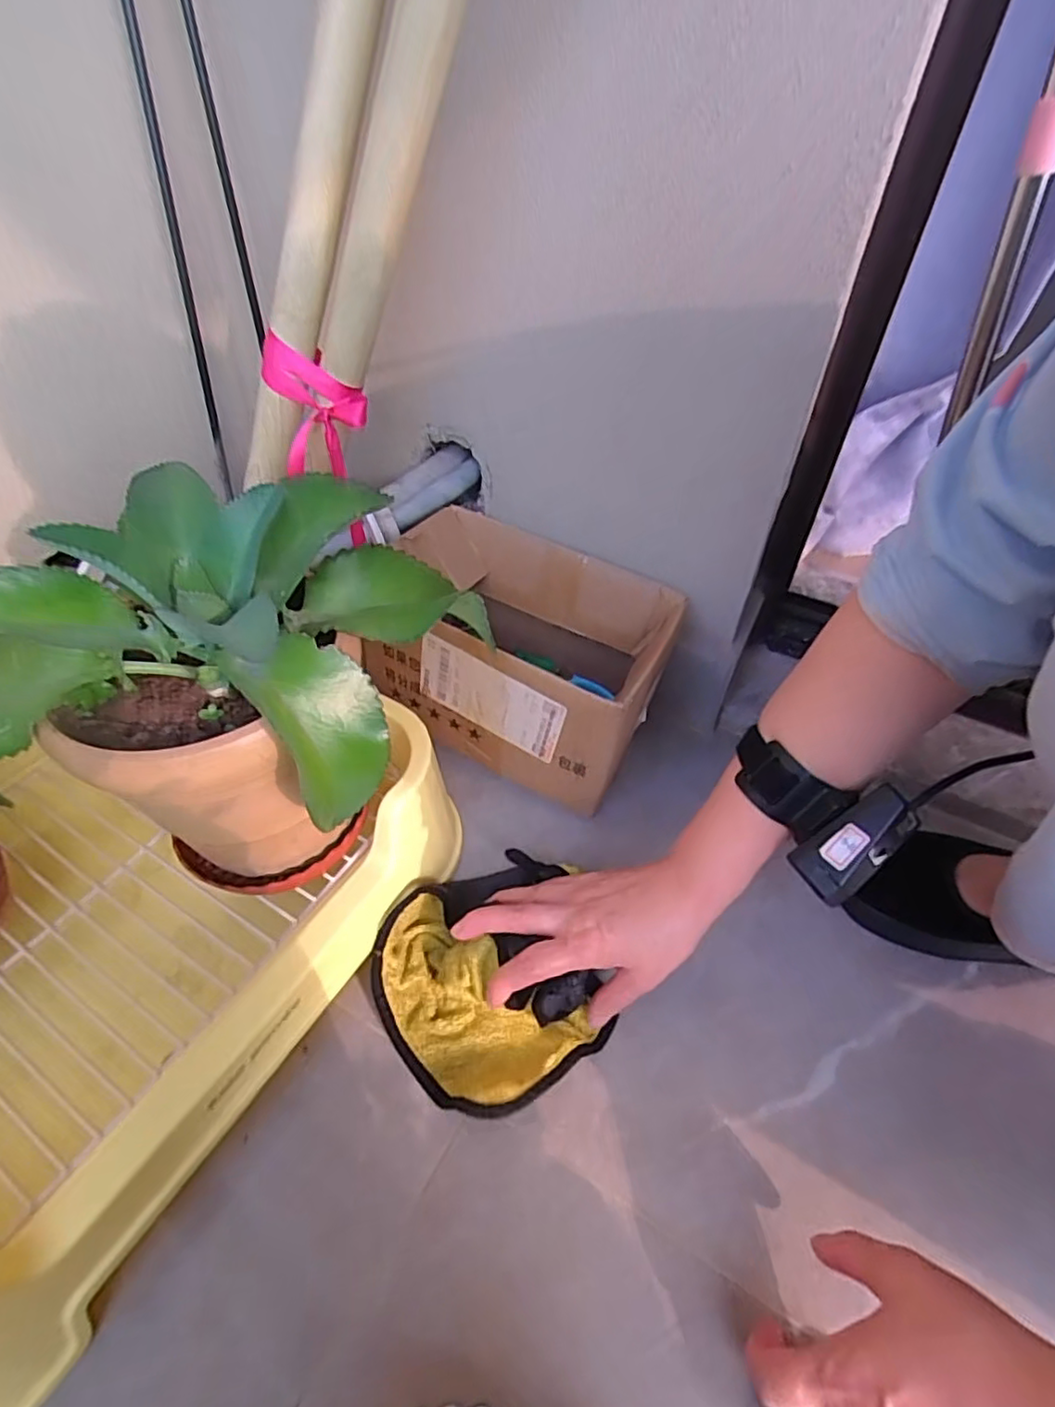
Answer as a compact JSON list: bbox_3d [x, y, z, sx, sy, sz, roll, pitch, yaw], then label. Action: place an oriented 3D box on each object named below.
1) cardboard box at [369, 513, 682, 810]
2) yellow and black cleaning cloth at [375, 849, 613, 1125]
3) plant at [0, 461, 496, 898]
[{"bbox_3d":[-0.001,-0.049,0.560,0.219,0.149,0.159,22,48,18],"label":"cardboard box"},{"bbox_3d":[-0.030,0.184,0.433,0.141,0.044,0.158,-11,47,-13],"label":"yellow and black cleaning cloth"},{"bbox_3d":[-0.168,-0.001,0.383,0.265,0.223,0.161,-1,45,-4],"label":"plant"}]

